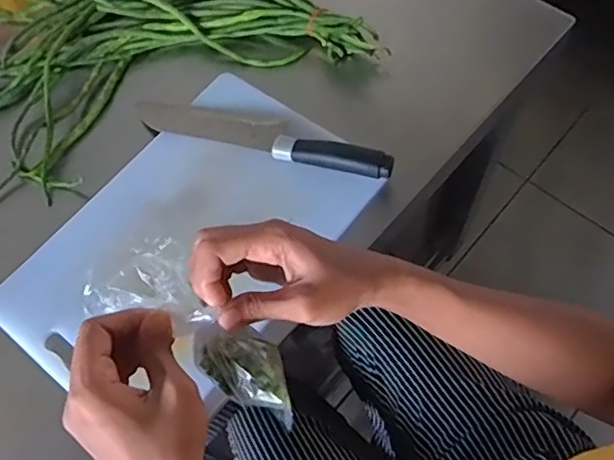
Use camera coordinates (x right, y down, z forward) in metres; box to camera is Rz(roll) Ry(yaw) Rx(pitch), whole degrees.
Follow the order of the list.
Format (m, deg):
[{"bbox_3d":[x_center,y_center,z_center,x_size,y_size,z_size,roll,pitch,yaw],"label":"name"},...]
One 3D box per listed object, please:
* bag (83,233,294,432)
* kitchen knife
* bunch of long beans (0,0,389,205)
[{"bbox_3d":[-0.065,0.057,0.340,0.146,0.021,0.058,36,71,15],"label":"bag"},{"bbox_3d":[-0.051,-0.102,0.593,0.282,0.023,0.048,13,66,9],"label":"kitchen knife"},{"bbox_3d":[-0.209,-0.210,0.673,0.491,0.063,0.286,-24,65,-8],"label":"bunch of long beans"}]

